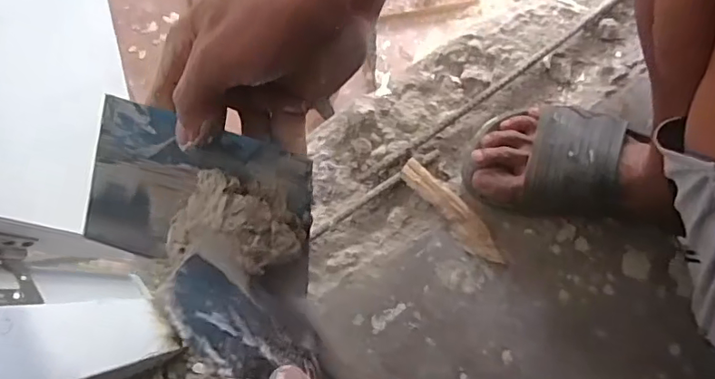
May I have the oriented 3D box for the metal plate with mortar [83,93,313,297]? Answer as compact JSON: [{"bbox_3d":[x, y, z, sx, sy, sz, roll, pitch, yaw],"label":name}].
[{"bbox_3d":[-0.093,0.010,0.299,0.137,0.027,0.092,16,111,10],"label":"metal plate with mortar"}]

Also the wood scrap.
[{"bbox_3d":[0.105,0.024,0.587,0.034,0.016,0.142,-41,81,-7],"label":"wood scrap"}]

